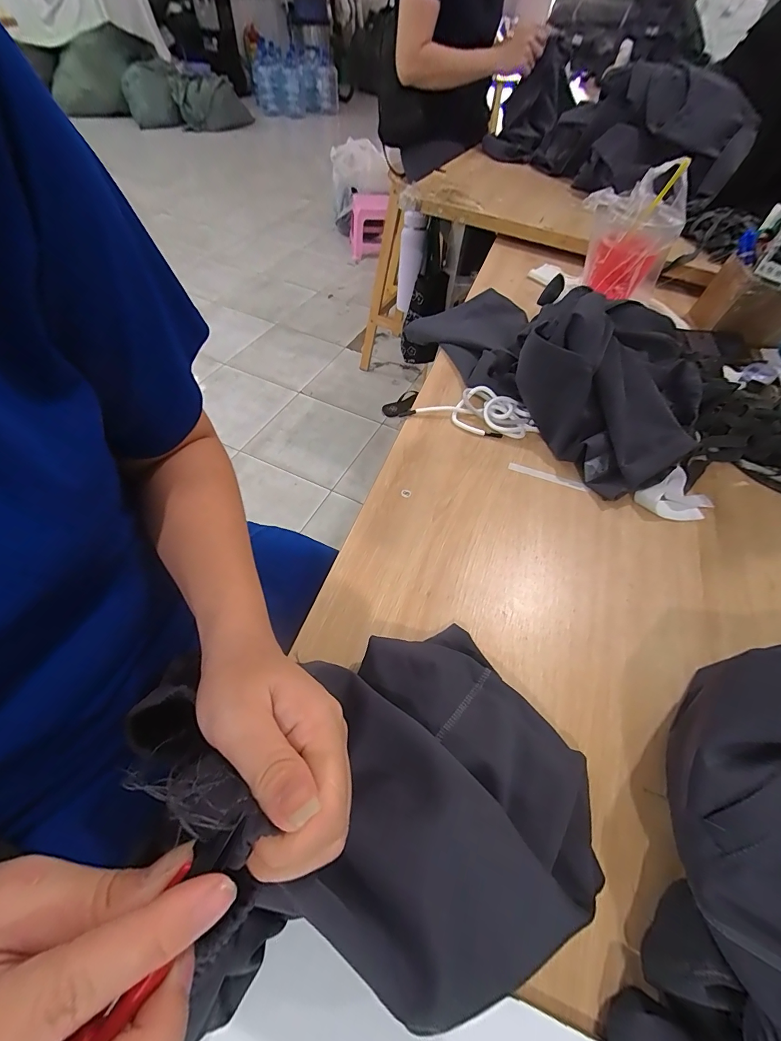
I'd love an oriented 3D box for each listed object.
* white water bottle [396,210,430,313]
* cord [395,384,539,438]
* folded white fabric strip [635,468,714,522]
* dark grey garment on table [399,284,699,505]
[{"bbox_3d":[0.058,-0.735,1.132,0.070,0.242,0.064,6,55,0],"label":"white water bottle"},{"bbox_3d":[0.108,-0.147,0.513,0.168,0.030,0.059,16,55,7],"label":"cord"},{"bbox_3d":[0.332,-0.026,0.448,0.083,0.029,0.054,-22,59,-19],"label":"folded white fabric strip"},{"bbox_3d":[0.220,-0.240,0.527,0.212,0.131,0.424,-31,63,-23],"label":"dark grey garment on table"}]

